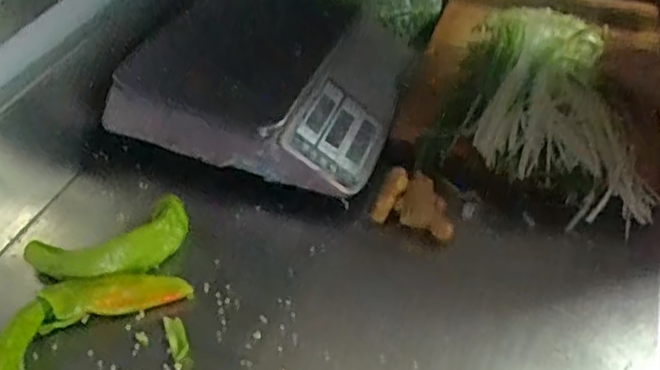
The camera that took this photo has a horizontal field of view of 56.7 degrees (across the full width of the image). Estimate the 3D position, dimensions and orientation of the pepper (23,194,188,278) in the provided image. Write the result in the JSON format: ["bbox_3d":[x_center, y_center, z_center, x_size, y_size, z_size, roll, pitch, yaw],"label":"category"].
[{"bbox_3d":[-0.242,0.065,0.682,0.172,0.035,0.079,-21,49,-21],"label":"pepper"}]

